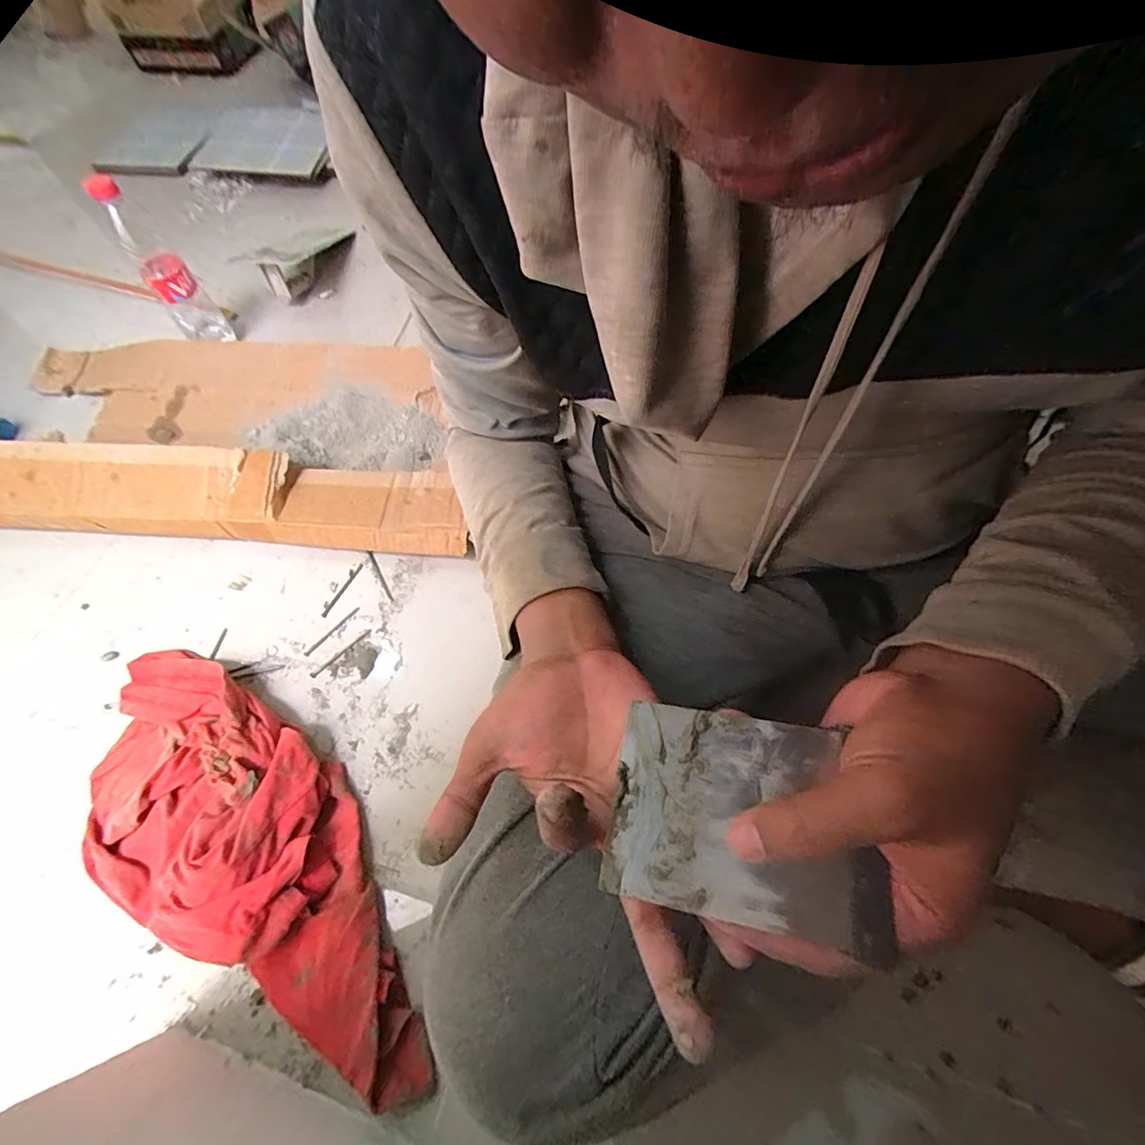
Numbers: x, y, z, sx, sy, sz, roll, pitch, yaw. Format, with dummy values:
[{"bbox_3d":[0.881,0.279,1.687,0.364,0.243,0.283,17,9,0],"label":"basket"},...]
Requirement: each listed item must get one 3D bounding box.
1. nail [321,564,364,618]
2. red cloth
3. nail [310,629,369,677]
[{"bbox_3d":[-0.264,0.020,0.585,0.007,0.004,0.073,24,66,13],"label":"nail"},{"bbox_3d":[-0.288,0.235,0.439,0.462,0.066,0.178,33,69,17],"label":"red cloth"},{"bbox_3d":[-0.250,0.087,0.550,0.074,0.004,0.006,-41,69,-18],"label":"nail"}]

